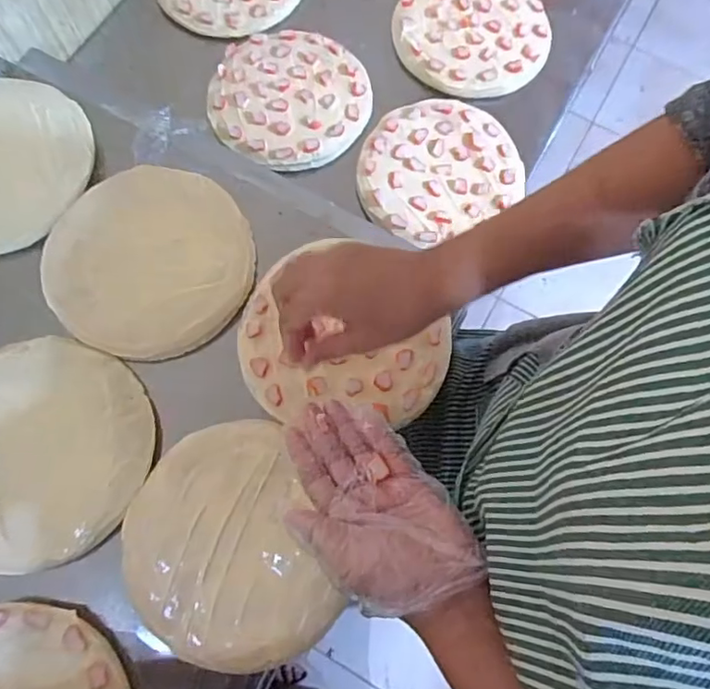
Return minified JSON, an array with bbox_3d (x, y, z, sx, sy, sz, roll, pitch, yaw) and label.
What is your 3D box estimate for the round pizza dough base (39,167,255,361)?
[{"bbox_3d":[-0.201,-0.087,0.547,0.191,0.013,0.191,0,75,-1],"label":"round pizza dough base"}]

